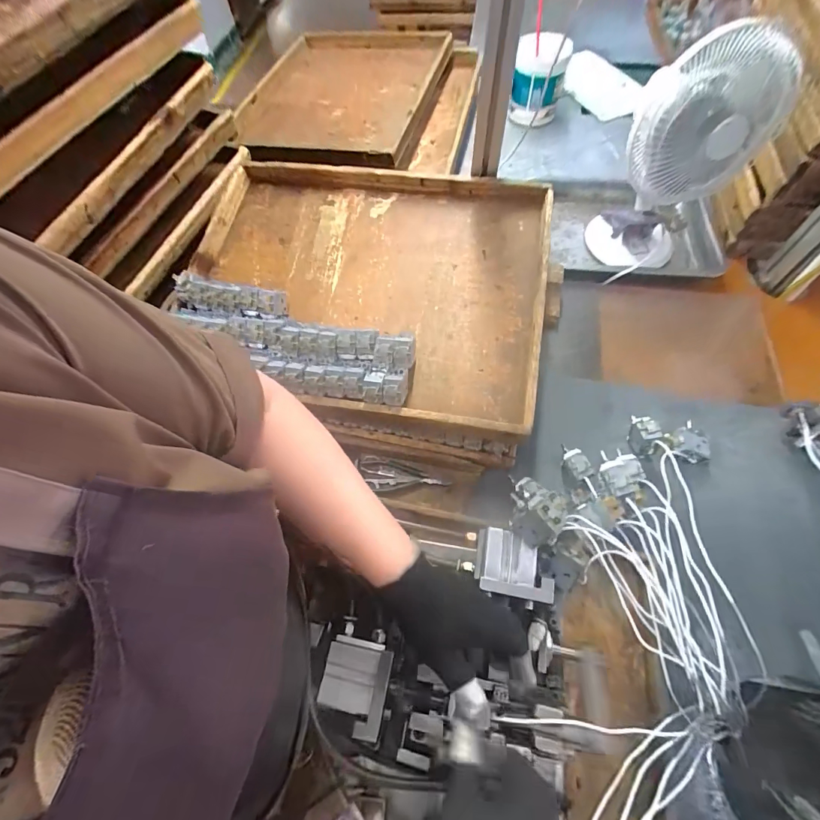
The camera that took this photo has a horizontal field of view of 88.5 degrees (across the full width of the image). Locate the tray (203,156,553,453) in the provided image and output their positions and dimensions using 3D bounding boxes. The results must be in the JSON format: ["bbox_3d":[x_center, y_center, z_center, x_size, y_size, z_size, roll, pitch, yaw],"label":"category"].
[{"bbox_3d":[-0.065,-0.183,0.604,0.503,0.042,0.412,8,68,6],"label":"tray"}]

